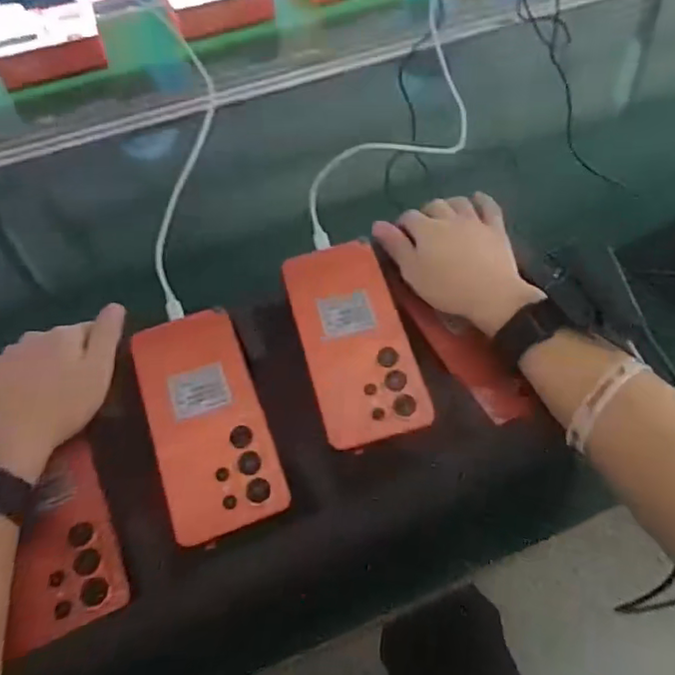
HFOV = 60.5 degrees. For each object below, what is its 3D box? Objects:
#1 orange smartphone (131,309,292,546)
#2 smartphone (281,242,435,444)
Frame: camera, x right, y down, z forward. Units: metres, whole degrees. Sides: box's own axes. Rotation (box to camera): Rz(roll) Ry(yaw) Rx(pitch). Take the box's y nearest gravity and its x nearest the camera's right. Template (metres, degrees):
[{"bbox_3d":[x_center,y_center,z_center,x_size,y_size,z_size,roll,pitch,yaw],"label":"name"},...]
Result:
[{"bbox_3d":[-0.094,0.055,0.414,0.077,0.005,0.167,-18,61,-11],"label":"orange smartphone"},{"bbox_3d":[0.012,-0.001,0.442,0.078,0.005,0.167,-16,62,-2],"label":"smartphone"}]

